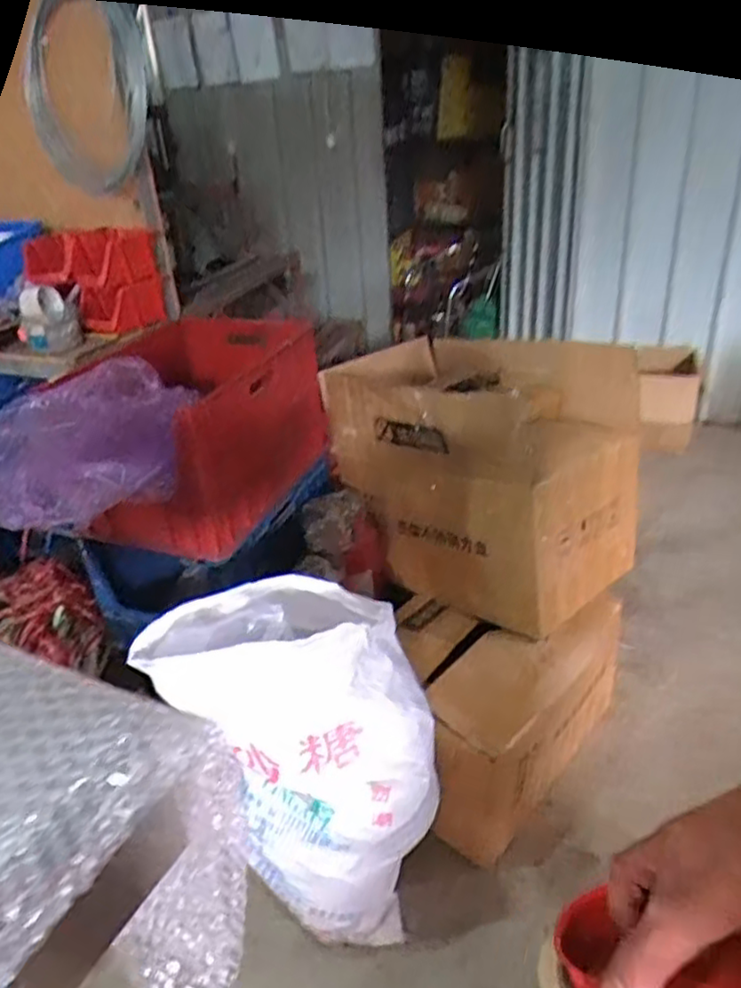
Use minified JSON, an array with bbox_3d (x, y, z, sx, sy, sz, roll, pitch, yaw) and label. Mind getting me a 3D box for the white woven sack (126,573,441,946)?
[{"bbox_3d":[-0.123,0.482,1.278,0.462,0.692,0.257,10,32,23],"label":"white woven sack"}]

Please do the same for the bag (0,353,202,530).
[{"bbox_3d":[-0.553,-0.111,1.335,0.387,0.212,0.342,-8,30,-7],"label":"bag"}]

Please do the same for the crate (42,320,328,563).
[{"bbox_3d":[-0.395,-0.163,1.574,0.444,0.360,0.581,14,34,28],"label":"crate"}]

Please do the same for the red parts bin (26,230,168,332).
[{"bbox_3d":[-0.658,-0.515,1.635,0.287,0.204,0.184,16,35,32],"label":"red parts bin"}]

